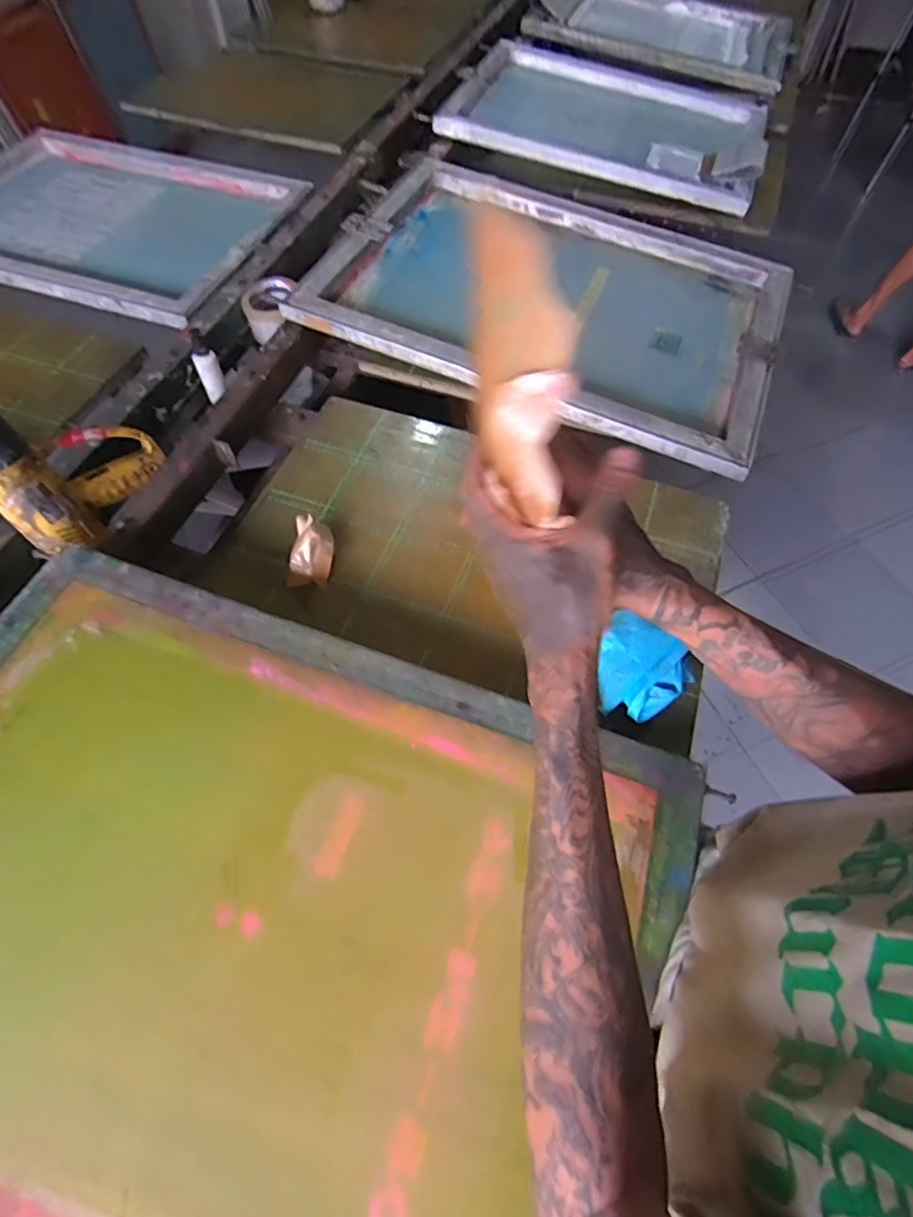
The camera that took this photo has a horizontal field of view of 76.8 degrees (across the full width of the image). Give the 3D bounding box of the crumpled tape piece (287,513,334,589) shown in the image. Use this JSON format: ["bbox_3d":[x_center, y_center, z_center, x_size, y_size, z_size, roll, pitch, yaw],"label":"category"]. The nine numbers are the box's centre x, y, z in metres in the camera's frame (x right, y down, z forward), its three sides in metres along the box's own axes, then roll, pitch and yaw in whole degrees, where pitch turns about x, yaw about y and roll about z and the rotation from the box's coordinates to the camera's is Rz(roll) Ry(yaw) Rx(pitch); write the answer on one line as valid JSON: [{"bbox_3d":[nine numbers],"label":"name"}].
[{"bbox_3d":[-0.180,-0.075,0.708,0.049,0.045,0.093,1,59,0],"label":"crumpled tape piece"}]

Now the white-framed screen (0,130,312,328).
[{"bbox_3d":[-0.650,-0.731,1.065,0.644,0.032,0.455,15,60,8],"label":"white-framed screen"}]

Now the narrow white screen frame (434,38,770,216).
[{"bbox_3d":[0.348,-1.114,1.269,0.678,0.064,0.508,19,61,10],"label":"narrow white screen frame"}]

